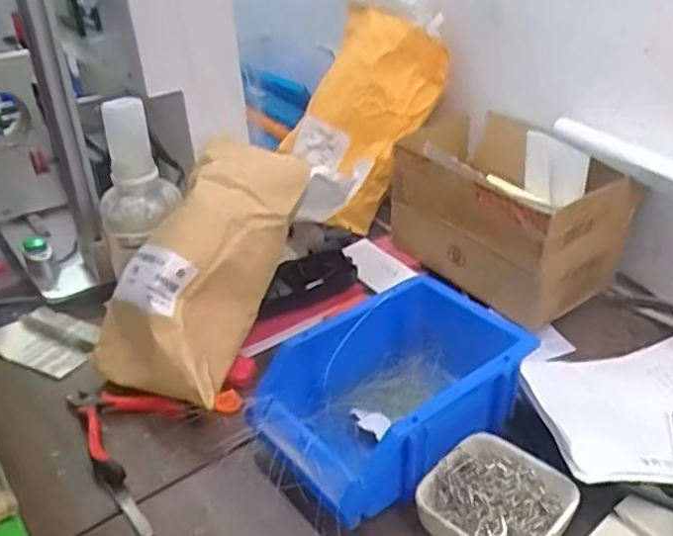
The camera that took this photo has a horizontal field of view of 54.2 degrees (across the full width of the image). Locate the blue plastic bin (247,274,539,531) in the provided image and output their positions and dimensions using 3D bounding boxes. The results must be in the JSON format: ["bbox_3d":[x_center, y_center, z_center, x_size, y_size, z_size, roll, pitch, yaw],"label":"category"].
[{"bbox_3d":[0.039,0.089,0.469,0.175,0.072,0.118,-24,39,-27],"label":"blue plastic bin"}]

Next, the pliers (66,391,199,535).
[{"bbox_3d":[-0.145,0.129,0.496,0.080,0.018,0.163,-21,38,-24],"label":"pliers"}]

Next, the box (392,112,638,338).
[{"bbox_3d":[0.161,-0.050,0.625,0.116,0.114,0.188,-26,40,-29],"label":"box"}]

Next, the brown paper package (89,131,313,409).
[{"bbox_3d":[-0.105,0.001,0.545,0.132,0.085,0.228,20,79,33],"label":"brown paper package"}]

